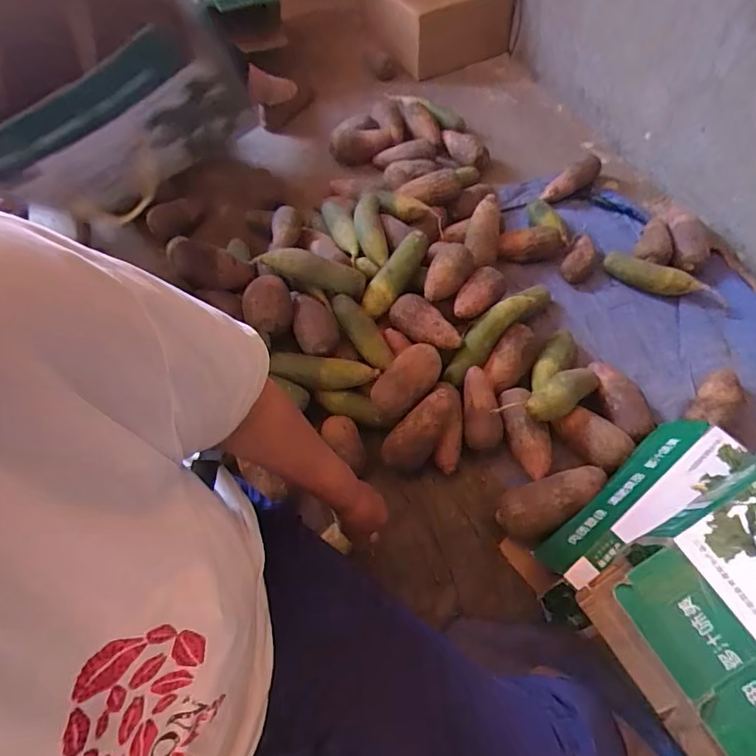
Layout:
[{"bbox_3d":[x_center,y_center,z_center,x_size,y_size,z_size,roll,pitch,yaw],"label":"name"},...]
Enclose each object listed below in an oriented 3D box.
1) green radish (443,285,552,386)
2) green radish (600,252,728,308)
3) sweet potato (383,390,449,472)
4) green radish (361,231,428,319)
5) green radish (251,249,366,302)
[{"bbox_3d":[0.226,-0.089,0.953,0.260,0.051,0.059,-42,65,-5],"label":"green radish"},{"bbox_3d":[0.627,-0.217,1.080,0.258,0.046,0.059,16,60,11],"label":"green radish"},{"bbox_3d":[0.071,0.091,0.838,0.066,0.055,0.159,40,108,23],"label":"sweet potato"},{"bbox_3d":[0.035,-0.207,0.989,0.054,0.052,0.200,31,79,19],"label":"green radish"},{"bbox_3d":[-0.129,-0.205,0.936,0.211,0.063,0.058,13,59,9],"label":"green radish"}]

